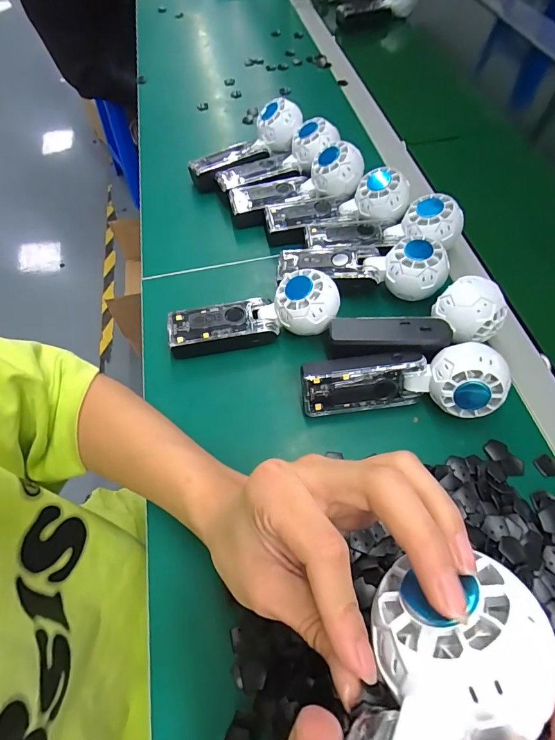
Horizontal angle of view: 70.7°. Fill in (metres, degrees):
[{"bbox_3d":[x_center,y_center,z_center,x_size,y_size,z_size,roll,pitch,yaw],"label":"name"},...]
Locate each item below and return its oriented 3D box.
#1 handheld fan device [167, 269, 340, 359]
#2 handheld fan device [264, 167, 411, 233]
[{"bbox_3d":[-0.024,-0.051,0.392,0.169,0.048,0.057,-14,59,10],"label":"handheld fan device"},{"bbox_3d":[0.068,-0.194,0.459,0.163,0.051,0.057,-6,59,-1],"label":"handheld fan device"}]

